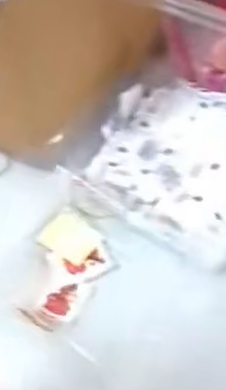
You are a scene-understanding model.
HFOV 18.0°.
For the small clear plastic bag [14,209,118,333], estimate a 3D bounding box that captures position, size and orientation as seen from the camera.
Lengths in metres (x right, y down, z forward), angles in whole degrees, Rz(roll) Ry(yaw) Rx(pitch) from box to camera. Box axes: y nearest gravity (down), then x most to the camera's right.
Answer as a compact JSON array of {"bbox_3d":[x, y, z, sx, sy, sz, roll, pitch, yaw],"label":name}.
[{"bbox_3d":[-0.035,0.055,0.510,0.061,0.015,0.084,23,58,21],"label":"small clear plastic bag"}]

